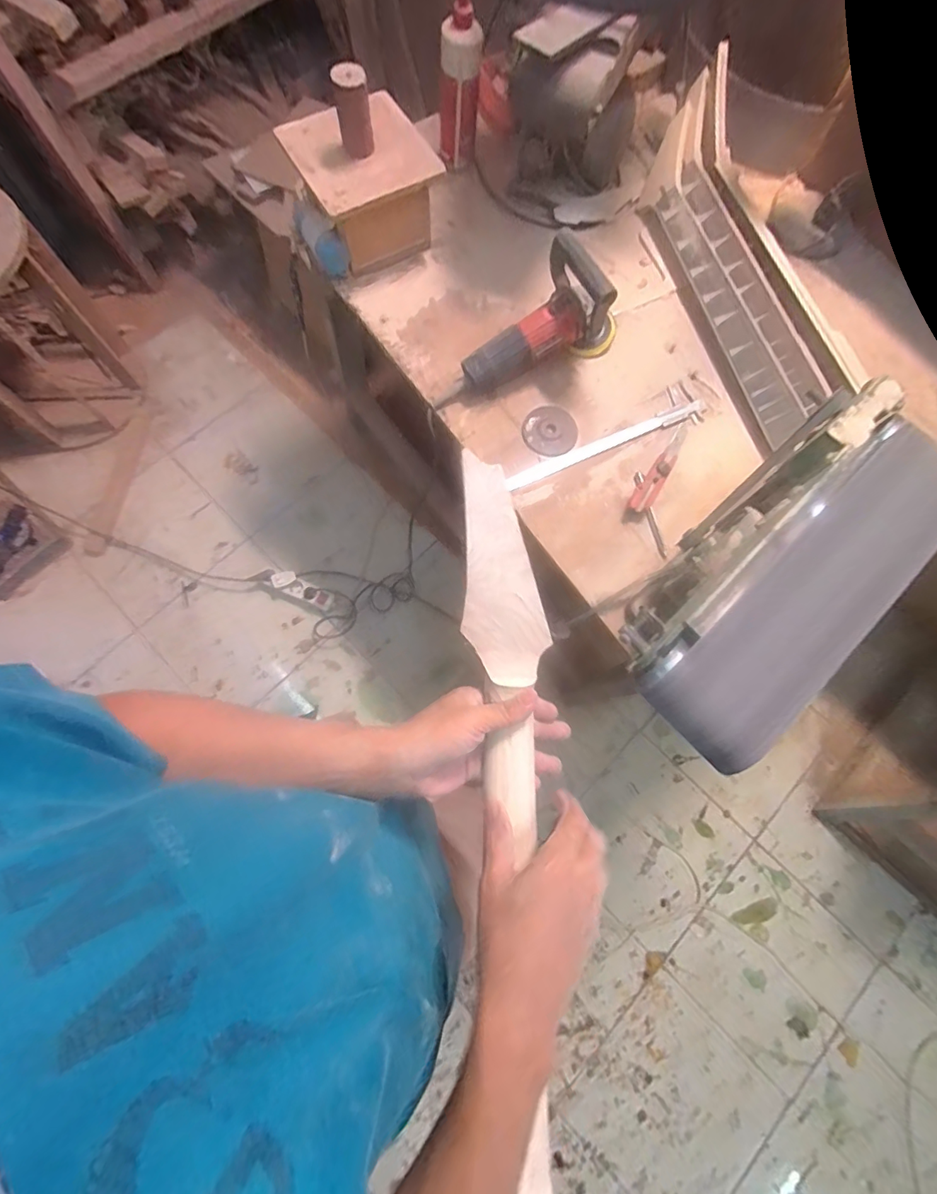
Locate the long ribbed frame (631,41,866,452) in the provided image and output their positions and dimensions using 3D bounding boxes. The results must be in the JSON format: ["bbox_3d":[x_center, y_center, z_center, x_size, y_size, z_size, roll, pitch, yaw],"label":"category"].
[{"bbox_3d":[0.459,-0.576,0.825,0.186,0.084,0.644,-16,77,-5],"label":"long ribbed frame"}]

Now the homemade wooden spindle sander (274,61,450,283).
[{"bbox_3d":[-0.170,-0.683,0.777,0.201,0.197,0.191,-26,78,-8],"label":"homemade wooden spindle sander"}]

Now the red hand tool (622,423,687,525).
[{"bbox_3d":[0.302,-0.198,0.765,0.032,0.019,0.200,34,77,7],"label":"red hand tool"}]

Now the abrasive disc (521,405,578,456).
[{"bbox_3d":[0.131,-0.268,0.778,0.084,0.004,0.089,0,76,-1],"label":"abrasive disc"}]

